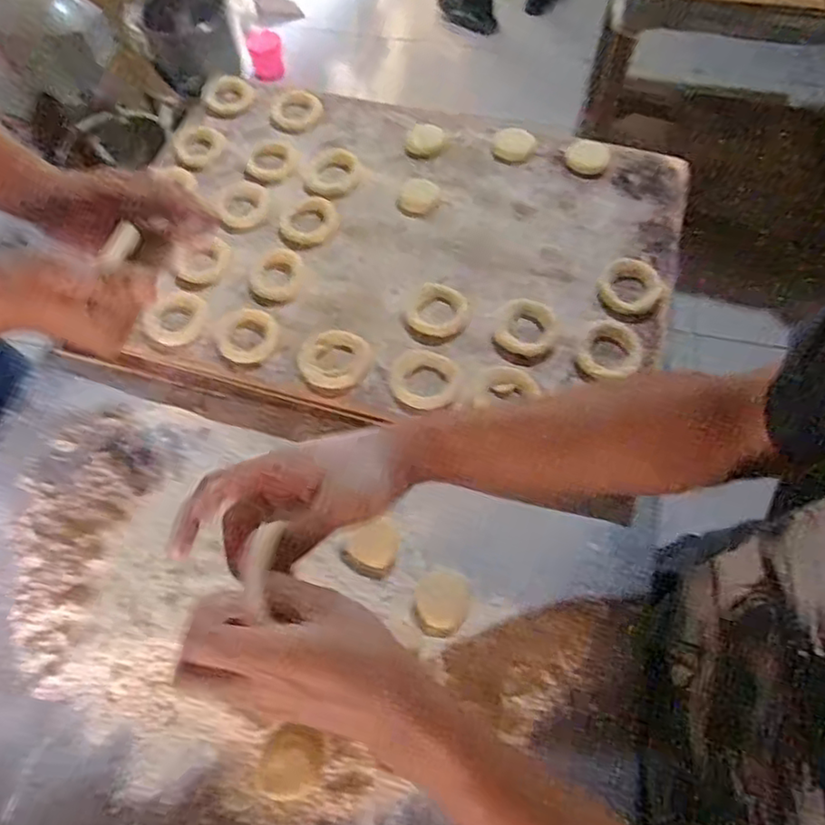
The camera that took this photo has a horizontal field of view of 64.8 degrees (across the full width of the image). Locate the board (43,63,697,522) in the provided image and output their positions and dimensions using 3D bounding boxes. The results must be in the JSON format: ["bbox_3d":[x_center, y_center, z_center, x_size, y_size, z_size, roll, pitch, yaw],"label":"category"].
[{"bbox_3d":[-0.025,-0.176,0.712,0.588,0.038,0.453,15,62,9],"label":"board"}]

